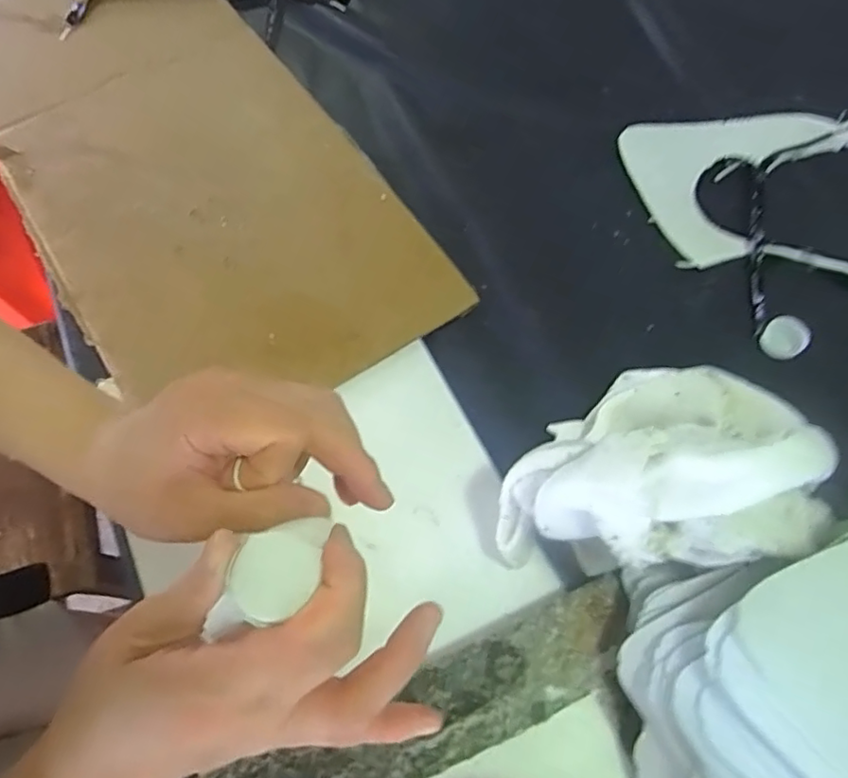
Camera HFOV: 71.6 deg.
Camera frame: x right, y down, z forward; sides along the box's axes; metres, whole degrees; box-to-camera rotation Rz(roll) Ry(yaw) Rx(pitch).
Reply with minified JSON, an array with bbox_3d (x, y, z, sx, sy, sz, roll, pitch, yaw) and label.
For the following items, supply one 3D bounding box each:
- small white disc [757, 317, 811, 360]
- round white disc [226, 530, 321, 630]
[{"bbox_3d":[0.303,-0.043,0.494,0.032,0.018,0.033,-36,71,-15],"label":"small white disc"},{"bbox_3d":[-0.051,0.064,0.200,0.029,0.004,0.029,0,65,-1],"label":"round white disc"}]

